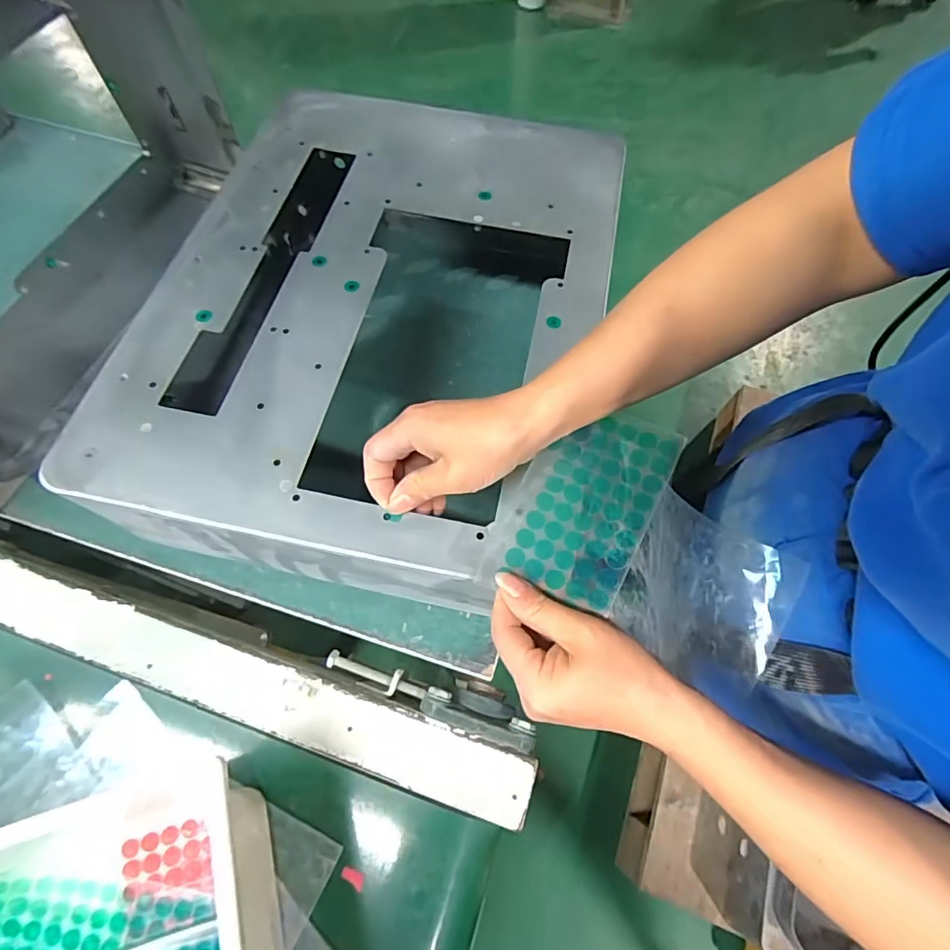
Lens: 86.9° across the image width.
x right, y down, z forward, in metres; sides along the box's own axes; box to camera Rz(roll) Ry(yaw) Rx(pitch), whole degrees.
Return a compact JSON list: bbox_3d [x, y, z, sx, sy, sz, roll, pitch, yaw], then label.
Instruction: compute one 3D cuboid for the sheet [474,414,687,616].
[{"bbox_3d":[0.063,0.017,0.307,0.081,0.019,0.129,26,71,14],"label":"sheet"}]

